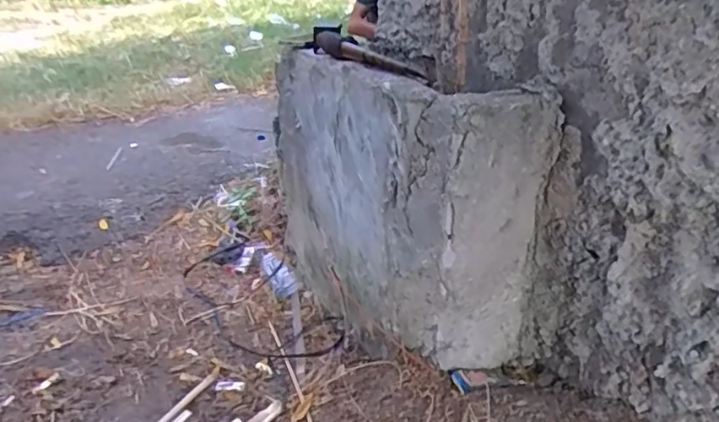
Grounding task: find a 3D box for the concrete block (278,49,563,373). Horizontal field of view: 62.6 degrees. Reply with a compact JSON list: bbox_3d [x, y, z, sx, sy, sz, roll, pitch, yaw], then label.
[{"bbox_3d":[0.063,-0.050,1.330,0.293,0.546,0.702,-10,26,-23],"label":"concrete block"}]

